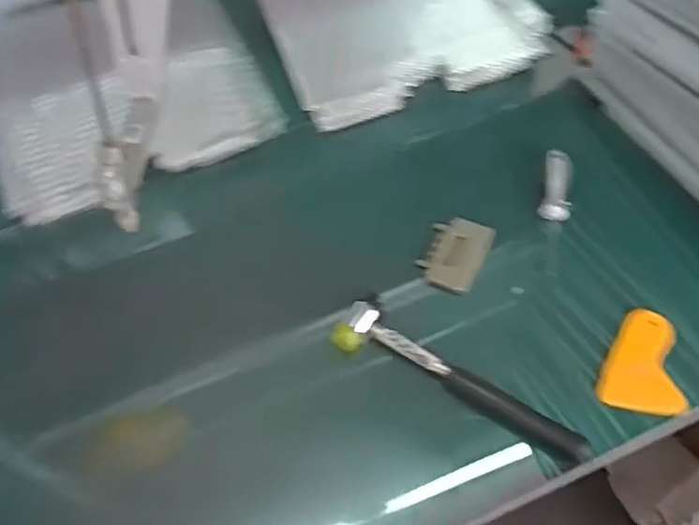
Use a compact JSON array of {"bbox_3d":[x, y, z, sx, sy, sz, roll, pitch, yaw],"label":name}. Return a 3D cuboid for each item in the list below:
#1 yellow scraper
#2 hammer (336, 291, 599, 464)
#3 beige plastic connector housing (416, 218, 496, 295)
[{"bbox_3d":[0.275,0.091,0.587,0.073,0.011,0.102,10,58,12],"label":"yellow scraper"},{"bbox_3d":[0.104,0.105,0.585,0.246,0.029,0.067,26,63,21],"label":"hammer"},{"bbox_3d":[0.111,-0.008,0.666,0.062,0.015,0.089,19,60,17],"label":"beige plastic connector housing"}]

